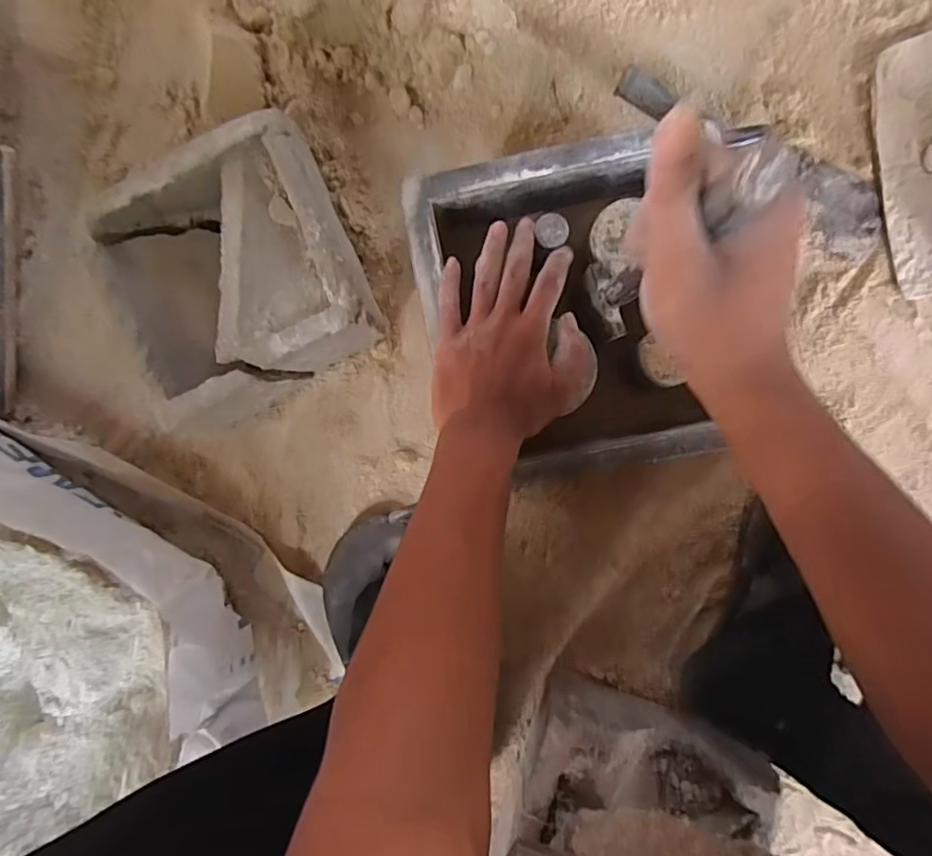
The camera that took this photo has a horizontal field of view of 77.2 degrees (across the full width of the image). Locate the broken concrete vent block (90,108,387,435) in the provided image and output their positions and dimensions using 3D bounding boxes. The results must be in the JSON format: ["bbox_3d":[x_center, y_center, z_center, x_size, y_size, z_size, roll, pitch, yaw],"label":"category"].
[{"bbox_3d":[-0.198,-0.131,0.525,0.210,0.107,0.203,-26,92,4],"label":"broken concrete vent block"}]

